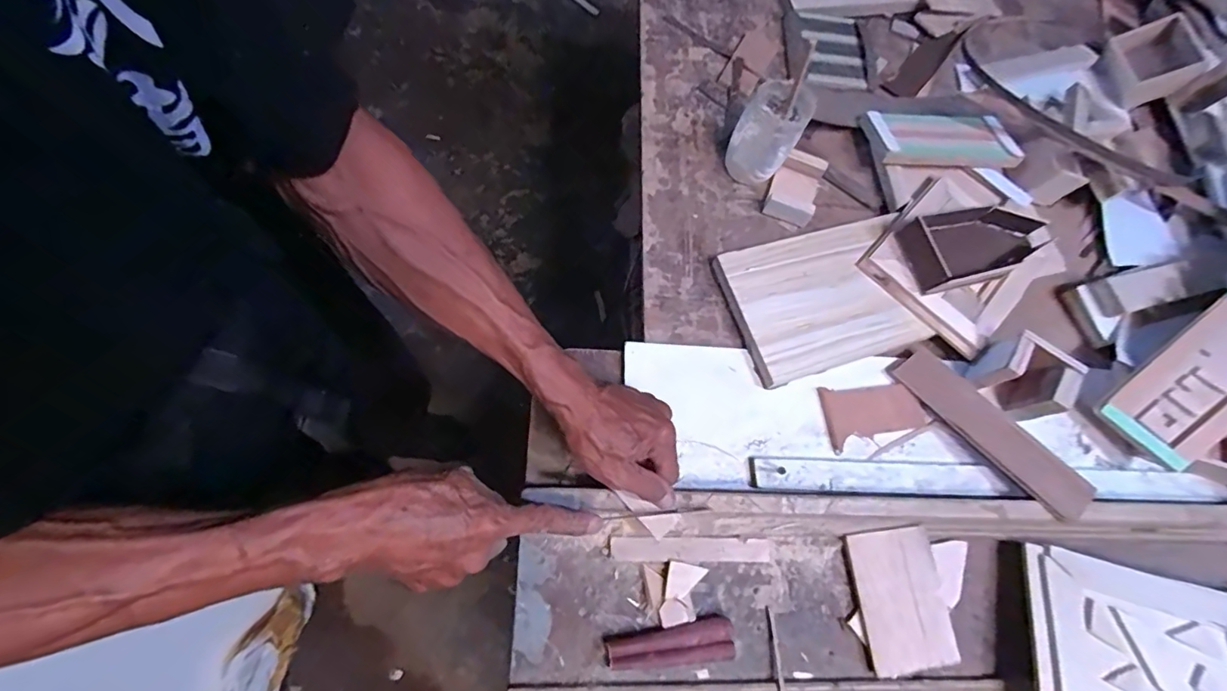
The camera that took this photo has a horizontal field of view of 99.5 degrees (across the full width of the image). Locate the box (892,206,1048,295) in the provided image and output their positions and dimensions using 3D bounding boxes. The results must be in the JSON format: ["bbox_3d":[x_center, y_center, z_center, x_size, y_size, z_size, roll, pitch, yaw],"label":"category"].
[{"bbox_3d":[0.388,-0.110,0.550,0.165,0.036,0.079,-15,71,-7],"label":"box"}]

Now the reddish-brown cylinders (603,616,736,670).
[{"bbox_3d":[0.045,0.235,0.412,0.100,0.013,0.031,-1,70,-2],"label":"reddish-brown cylinders"}]

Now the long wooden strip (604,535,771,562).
[{"bbox_3d":[0.066,0.172,0.438,0.137,0.007,0.020,4,86,-8],"label":"long wooden strip"}]

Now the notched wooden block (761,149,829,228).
[{"bbox_3d":[0.204,-0.178,0.585,0.053,0.019,0.084,19,70,6],"label":"notched wooden block"}]

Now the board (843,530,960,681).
[{"bbox_3d":[0.241,0.211,0.434,0.075,0.010,0.104,-5,70,-3],"label":"board"}]

